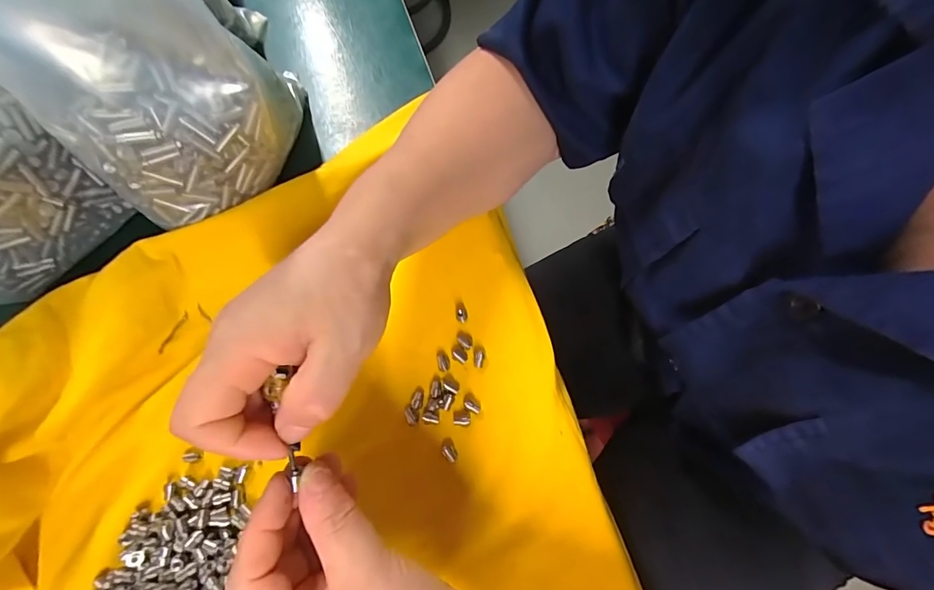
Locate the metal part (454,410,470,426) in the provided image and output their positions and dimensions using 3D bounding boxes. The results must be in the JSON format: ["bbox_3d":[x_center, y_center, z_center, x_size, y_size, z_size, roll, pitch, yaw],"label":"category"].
[{"bbox_3d":[-0.003,0.075,0.259,0.010,0.004,0.009,-3,69,1],"label":"metal part"}]

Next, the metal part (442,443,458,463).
[{"bbox_3d":[-0.010,0.094,0.253,0.008,0.004,0.011,-36,72,-11],"label":"metal part"}]

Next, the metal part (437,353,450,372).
[{"bbox_3d":[-0.015,0.043,0.271,0.008,0.004,0.011,-18,70,-5],"label":"metal part"}]

